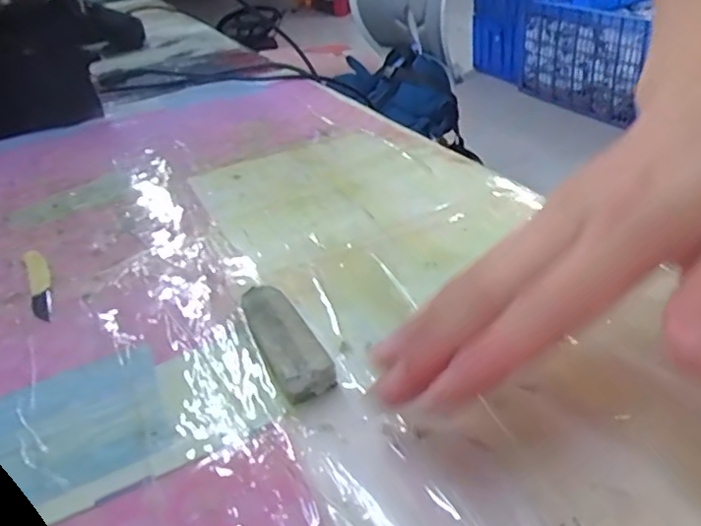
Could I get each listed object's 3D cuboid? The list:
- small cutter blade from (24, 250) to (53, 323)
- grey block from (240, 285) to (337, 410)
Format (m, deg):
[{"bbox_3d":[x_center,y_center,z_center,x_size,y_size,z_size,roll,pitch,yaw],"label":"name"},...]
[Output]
[{"bbox_3d":[-0.166,0.010,0.315,0.012,0.006,0.072,-20,32,-22],"label":"small cutter blade"},{"bbox_3d":[-0.029,0.032,0.245,0.022,0.014,0.070,-19,33,-19],"label":"grey block"}]

